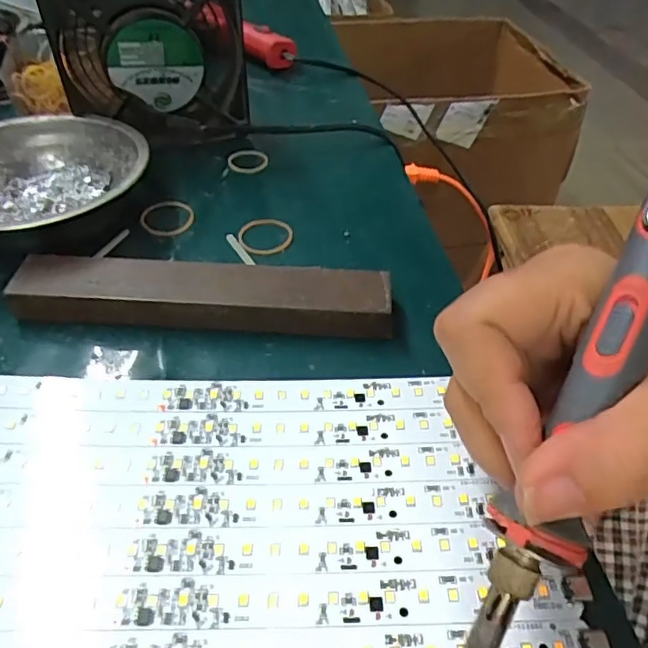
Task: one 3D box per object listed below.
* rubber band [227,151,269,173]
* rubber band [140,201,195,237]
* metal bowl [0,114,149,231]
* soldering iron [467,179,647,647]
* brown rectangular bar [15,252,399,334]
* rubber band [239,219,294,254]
[{"bbox_3d":[-0.053,-0.116,0.407,0.028,0.004,0.025,-7,46,-10],"label":"rubber band"},{"bbox_3d":[-0.098,-0.066,0.360,0.034,0.004,0.034,-9,47,-3],"label":"rubber band"},{"bbox_3d":[-0.168,-0.081,0.345,0.121,0.036,0.121,2,45,-2],"label":"metal bowl"},{"bbox_3d":[0.076,0.020,0.159,0.024,0.020,0.223,25,90,20],"label":"soldering iron"},{"bbox_3d":[-0.061,-0.016,0.296,0.187,0.020,0.033,4,45,0],"label":"brown rectangular bar"},{"bbox_3d":[-0.035,-0.055,0.349,0.032,0.004,0.036,2,45,-2],"label":"rubber band"}]

